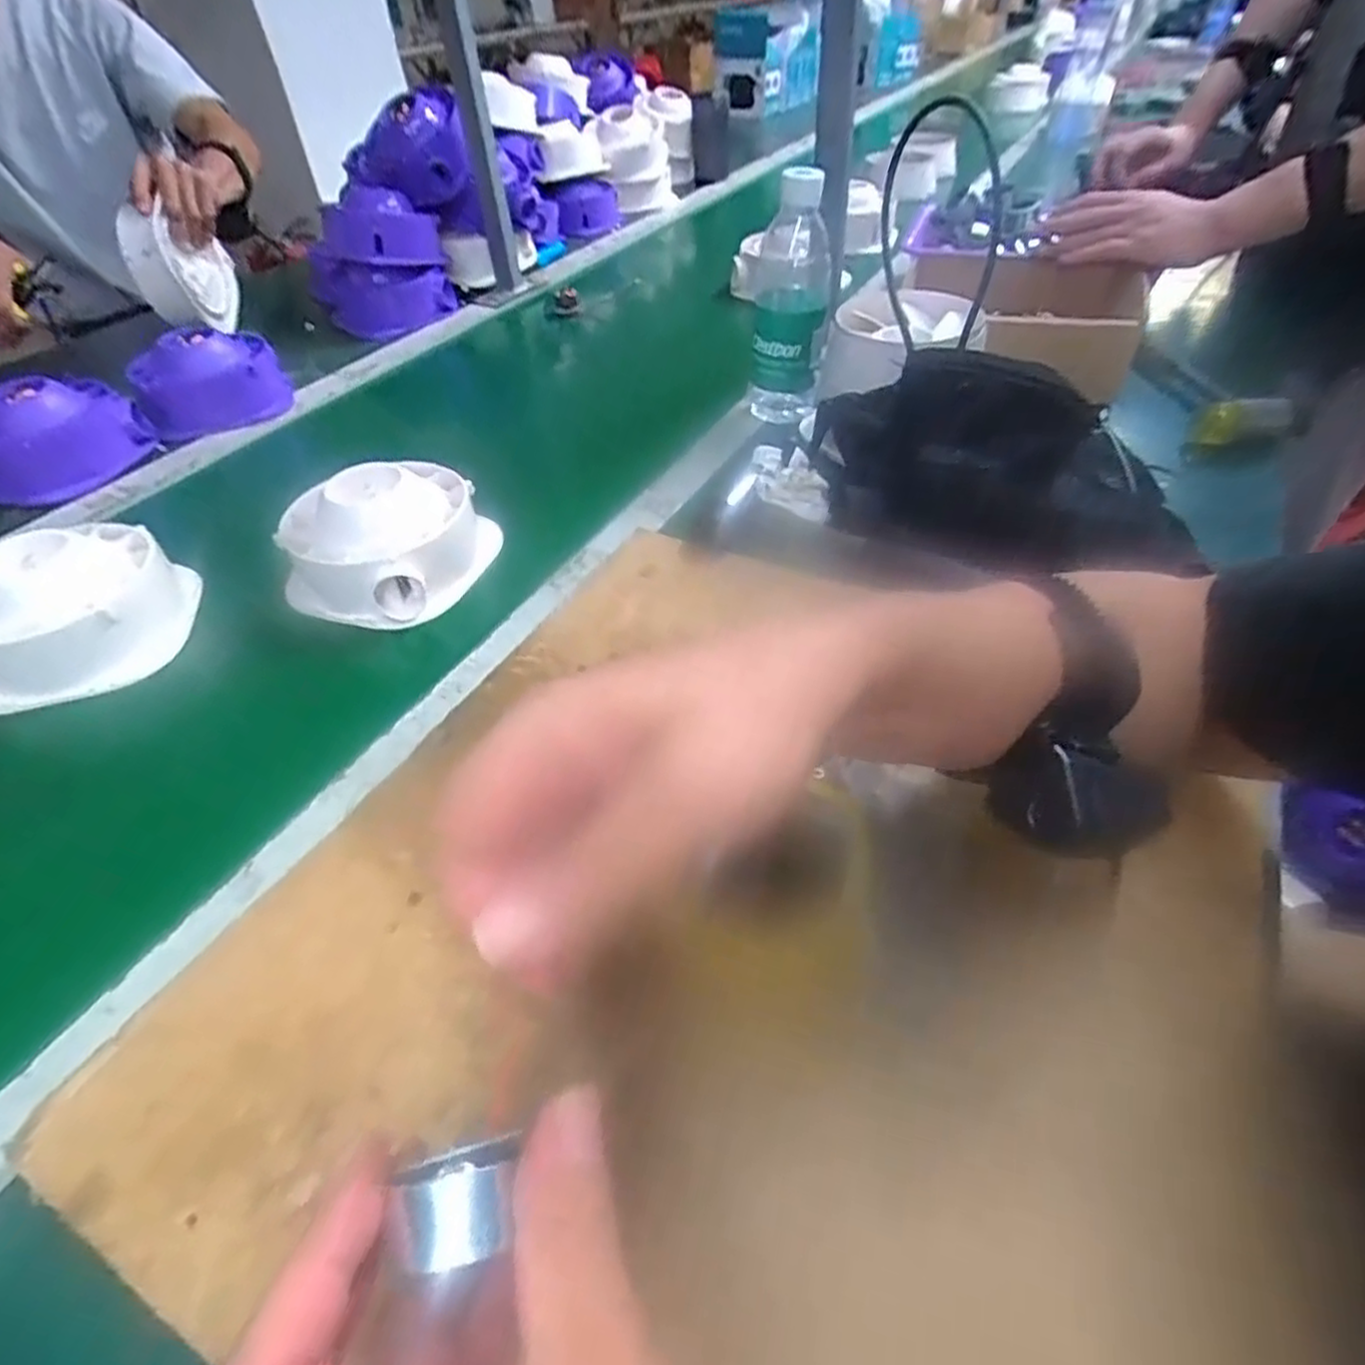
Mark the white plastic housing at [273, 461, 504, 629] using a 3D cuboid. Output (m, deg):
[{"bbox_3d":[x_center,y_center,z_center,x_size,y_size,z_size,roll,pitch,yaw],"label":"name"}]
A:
[{"bbox_3d":[-0.205,-0.100,0.512,0.145,0.061,0.123,-19,47,-14],"label":"white plastic housing"}]

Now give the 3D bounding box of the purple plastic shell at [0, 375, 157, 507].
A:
[{"bbox_3d":[-0.552,-0.212,0.639,0.072,0.074,0.138,28,54,28],"label":"purple plastic shell"}]

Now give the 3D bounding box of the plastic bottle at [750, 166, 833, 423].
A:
[{"bbox_3d":[0.092,-0.316,0.616,0.062,0.183,0.062,6,46,10],"label":"plastic bottle"}]

